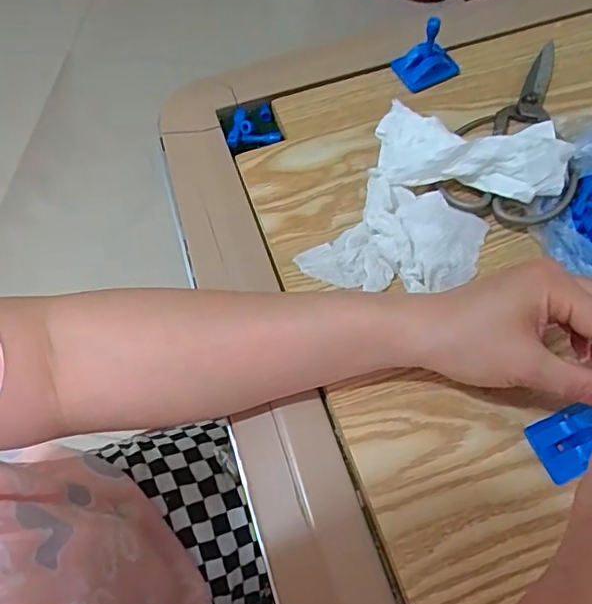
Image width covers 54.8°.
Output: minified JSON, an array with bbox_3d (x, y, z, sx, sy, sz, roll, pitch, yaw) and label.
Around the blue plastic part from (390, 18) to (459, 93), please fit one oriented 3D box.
[{"bbox_3d":[0.101,-0.190,0.436,0.043,0.041,0.032,-23,65,-10],"label":"blue plastic part"}]

